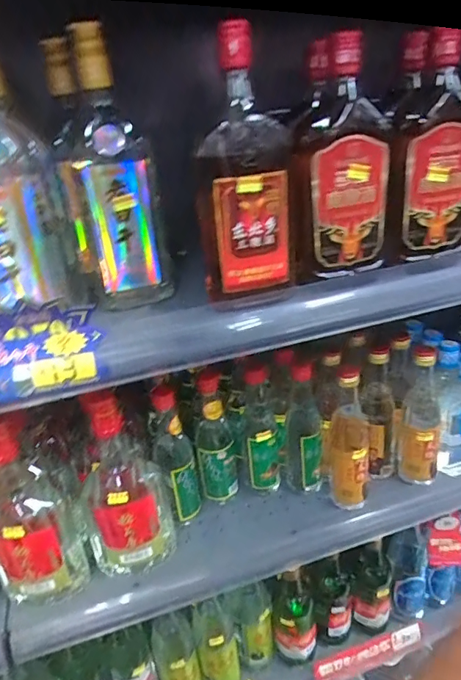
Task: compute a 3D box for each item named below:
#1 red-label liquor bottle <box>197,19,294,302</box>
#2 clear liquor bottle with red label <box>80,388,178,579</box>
[{"bbox_3d":[0.012,-0.153,0.430,0.092,0.215,0.056,-7,28,-1],"label":"red-label liquor bottle"},{"bbox_3d":[-0.138,0.177,0.582,0.106,0.271,0.095,-11,28,-10],"label":"clear liquor bottle with red label"}]

